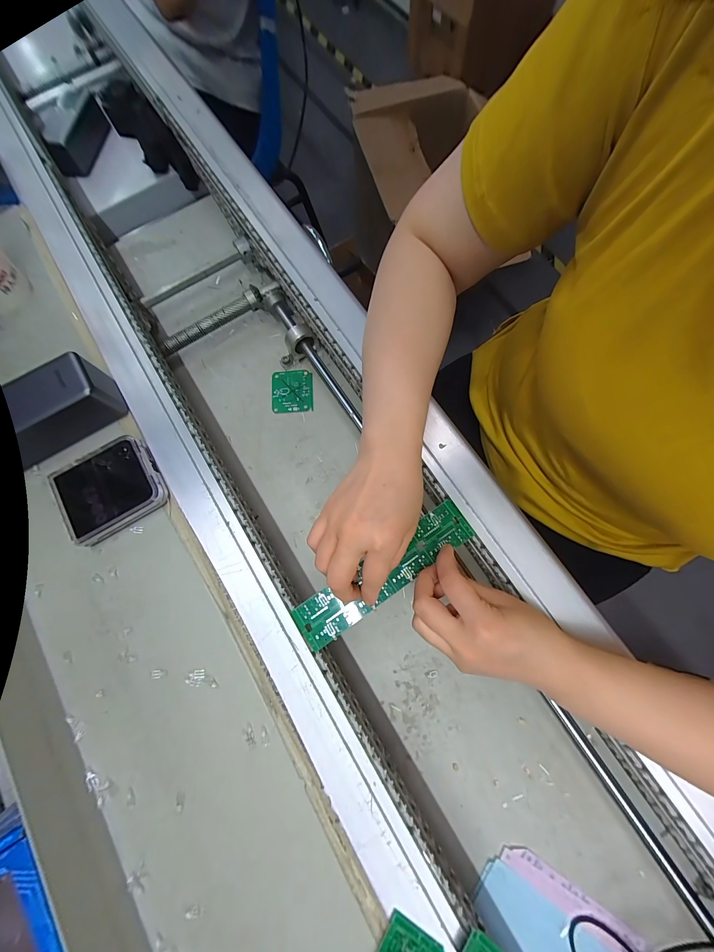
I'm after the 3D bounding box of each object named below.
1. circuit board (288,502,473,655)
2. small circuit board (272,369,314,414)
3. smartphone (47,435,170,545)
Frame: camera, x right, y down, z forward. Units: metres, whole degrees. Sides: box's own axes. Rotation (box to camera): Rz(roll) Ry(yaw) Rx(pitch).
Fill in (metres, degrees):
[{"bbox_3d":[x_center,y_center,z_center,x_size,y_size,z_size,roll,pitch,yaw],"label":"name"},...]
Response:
[{"bbox_3d":[0.026,0.092,0.308,0.183,0.005,0.042,-34,78,-5],"label":"circuit board"},{"bbox_3d":[-0.093,-0.123,0.471,0.059,0.005,0.066,-4,77,2],"label":"small circuit board"},{"bbox_3d":[-0.236,0.013,0.313,0.087,0.021,0.078,-31,77,-6],"label":"smartphone"}]

